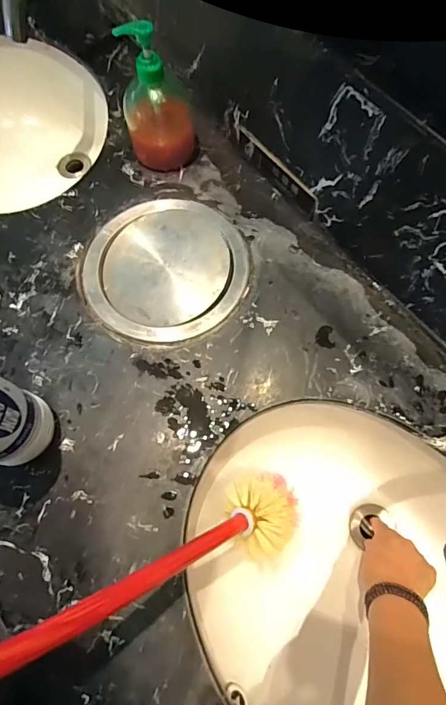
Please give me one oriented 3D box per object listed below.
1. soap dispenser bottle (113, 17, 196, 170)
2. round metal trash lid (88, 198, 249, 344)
[{"bbox_3d":[-0.084,-0.321,0.528,0.084,0.158,0.075,-14,70,-3],"label":"soap dispenser bottle"},{"bbox_3d":[-0.071,-0.108,0.530,0.199,0.007,0.191,-1,70,2],"label":"round metal trash lid"}]

